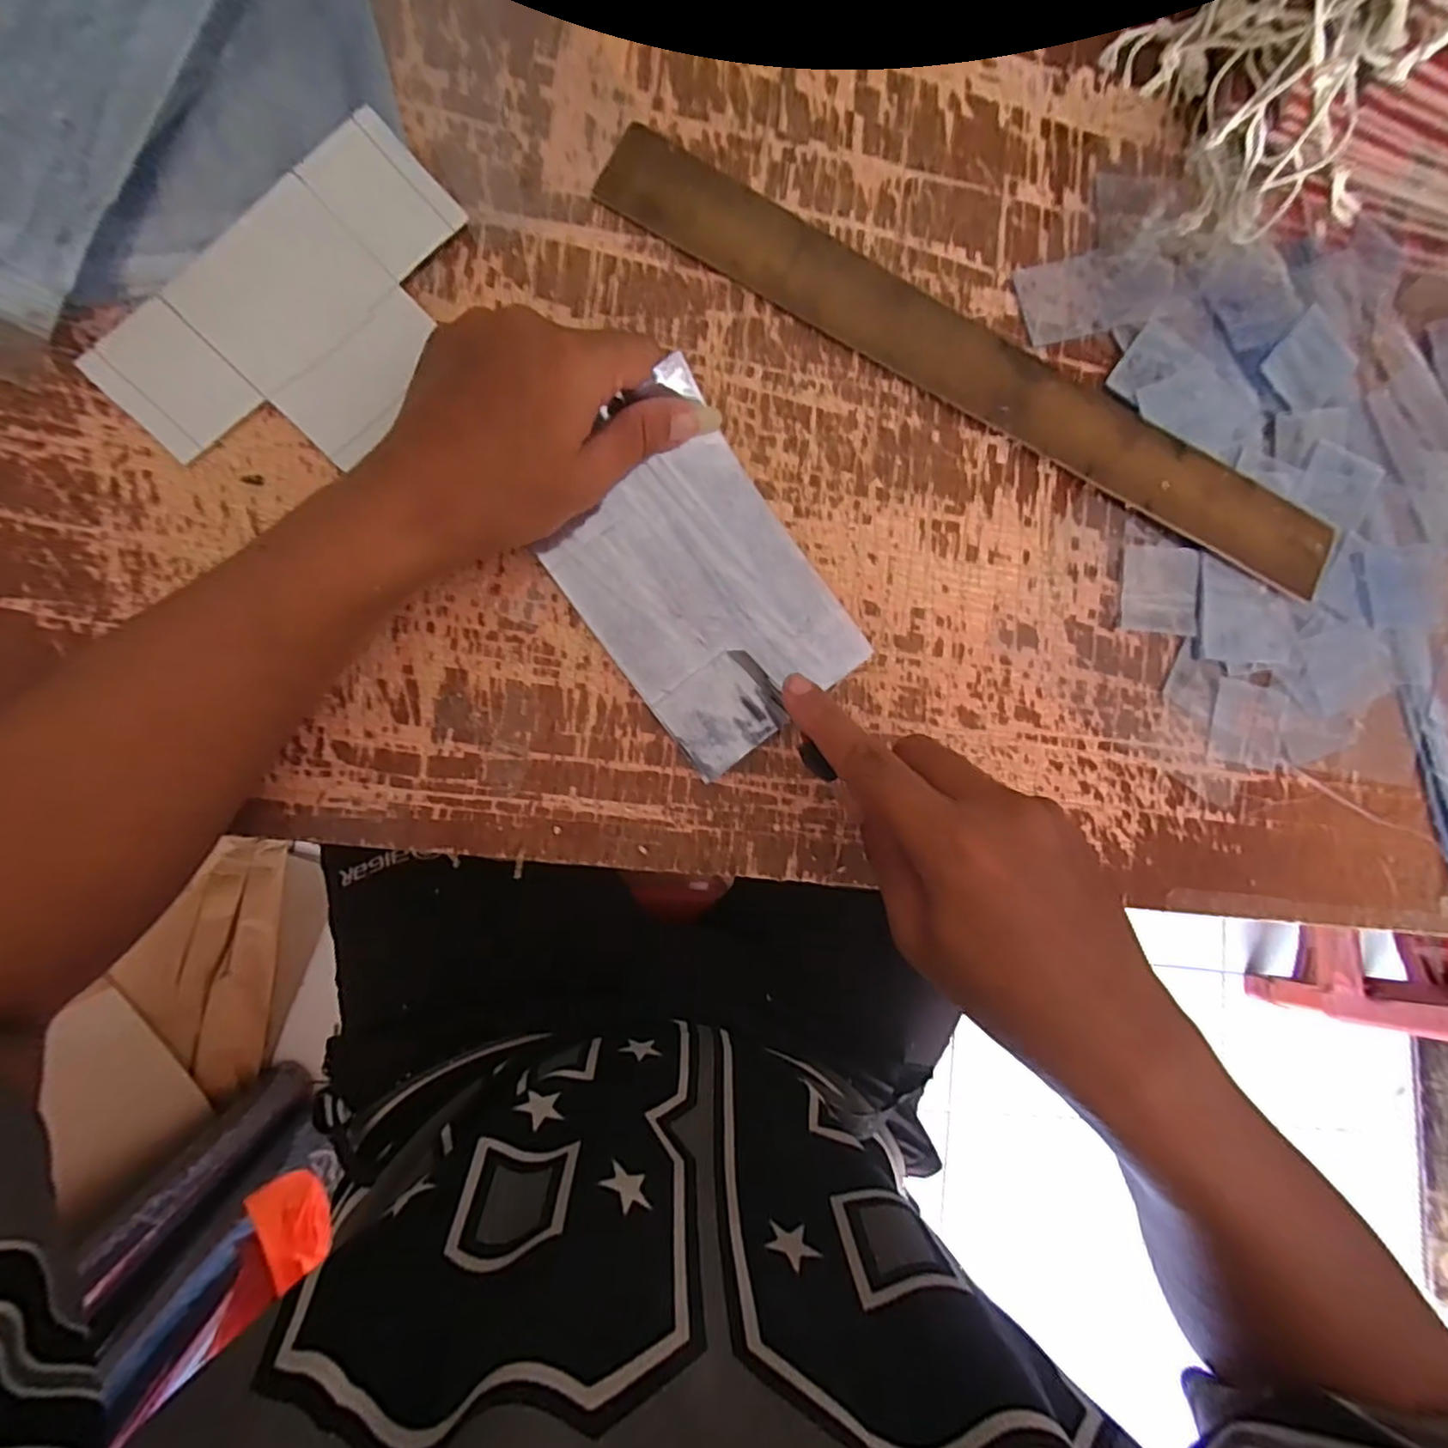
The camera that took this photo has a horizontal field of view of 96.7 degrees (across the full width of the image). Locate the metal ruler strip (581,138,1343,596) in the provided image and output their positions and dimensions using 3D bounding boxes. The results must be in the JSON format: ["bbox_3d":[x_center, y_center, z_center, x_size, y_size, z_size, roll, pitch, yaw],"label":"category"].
[{"bbox_3d":[0.139,-0.186,0.344,0.435,0.007,0.043,27,90,-5],"label":"metal ruler strip"}]

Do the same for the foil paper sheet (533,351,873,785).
[{"bbox_3d":[-0.013,-0.071,0.313,0.109,0.006,0.163,-37,95,-8],"label":"foil paper sheet"}]

